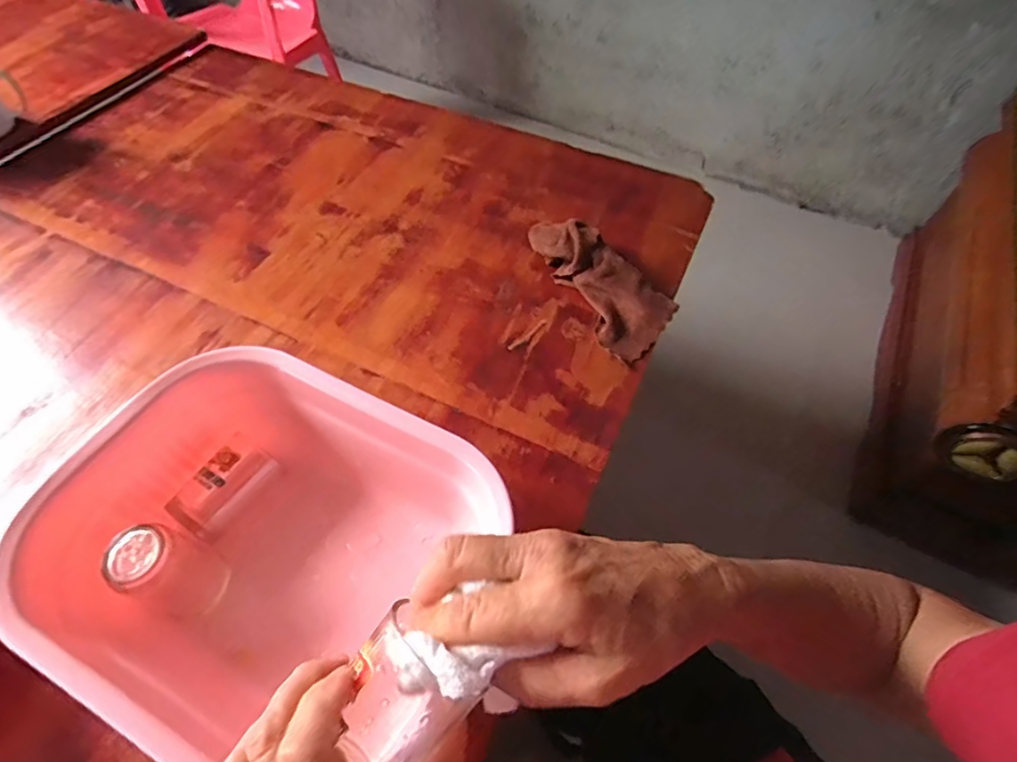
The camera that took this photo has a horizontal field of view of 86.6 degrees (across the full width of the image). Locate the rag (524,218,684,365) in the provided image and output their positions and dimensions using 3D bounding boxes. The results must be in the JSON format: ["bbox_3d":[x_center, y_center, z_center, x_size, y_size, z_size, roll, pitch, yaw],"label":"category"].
[{"bbox_3d":[0.103,-0.119,0.608,0.088,0.044,0.204,-27,62,-18],"label":"rag"}]

